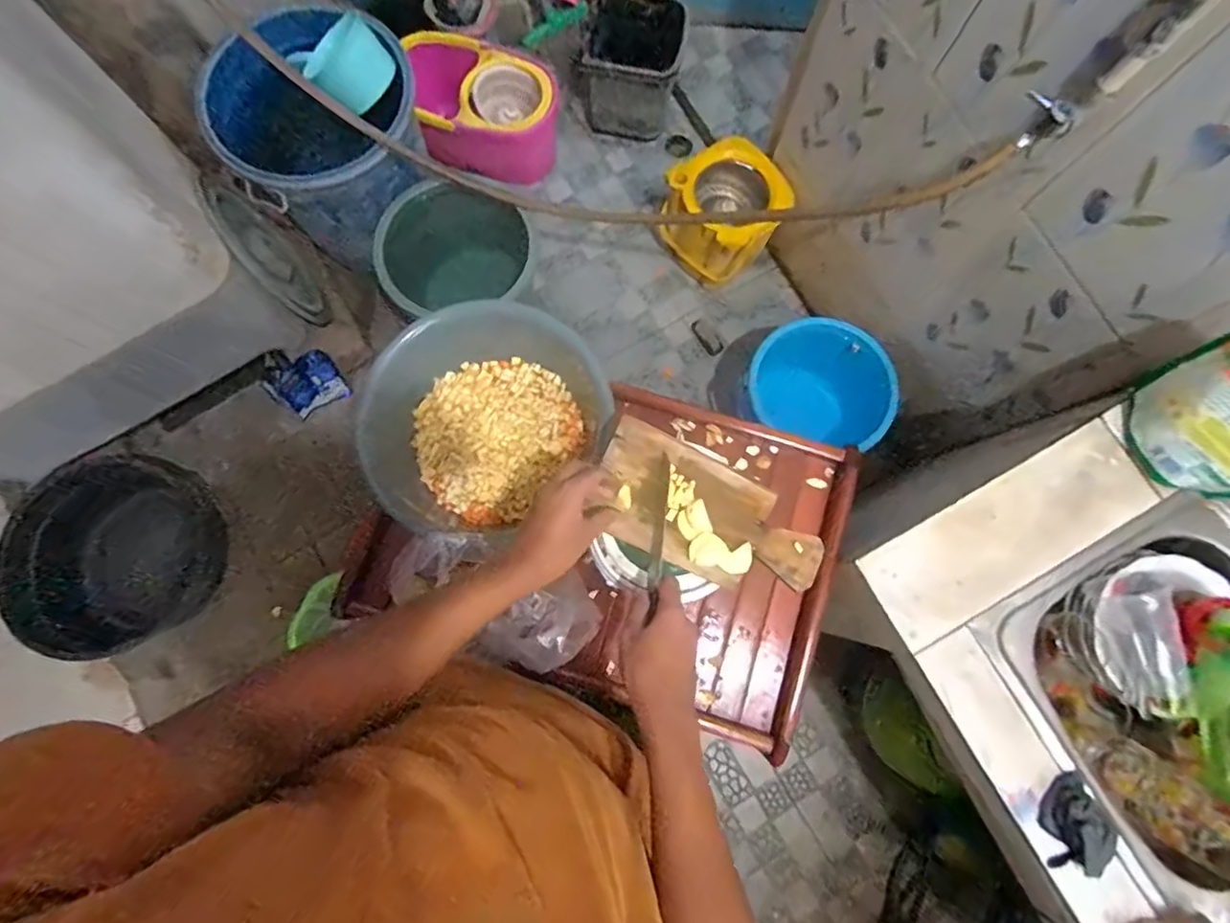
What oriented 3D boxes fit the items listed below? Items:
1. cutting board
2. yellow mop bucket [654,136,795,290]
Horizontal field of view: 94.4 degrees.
[{"bbox_3d":[0.097,0.059,0.613,0.249,0.017,0.122,26,80,4],"label":"cutting board"},{"bbox_3d":[0.259,-0.599,1.410,0.221,0.253,0.254,-42,82,-8],"label":"yellow mop bucket"}]

